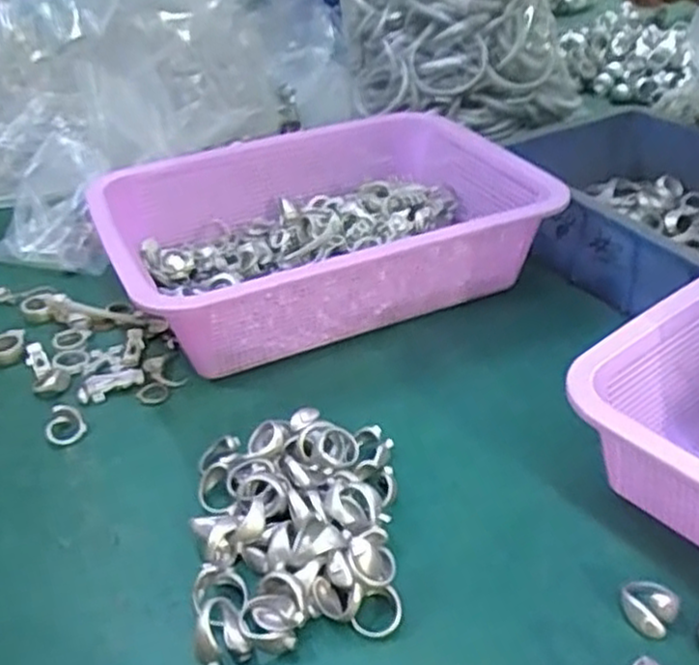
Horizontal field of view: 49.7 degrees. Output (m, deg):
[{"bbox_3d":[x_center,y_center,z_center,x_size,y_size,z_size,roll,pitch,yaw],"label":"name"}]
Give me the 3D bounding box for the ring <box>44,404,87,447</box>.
[{"bbox_3d":[-0.172,0.055,0.455,0.022,0.014,0.022,-3,35,2],"label":"ring"}]

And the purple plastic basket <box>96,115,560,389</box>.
[{"bbox_3d":[-0.017,-0.074,0.567,0.308,0.085,0.221,-20,37,-21],"label":"purple plastic basket"}]

